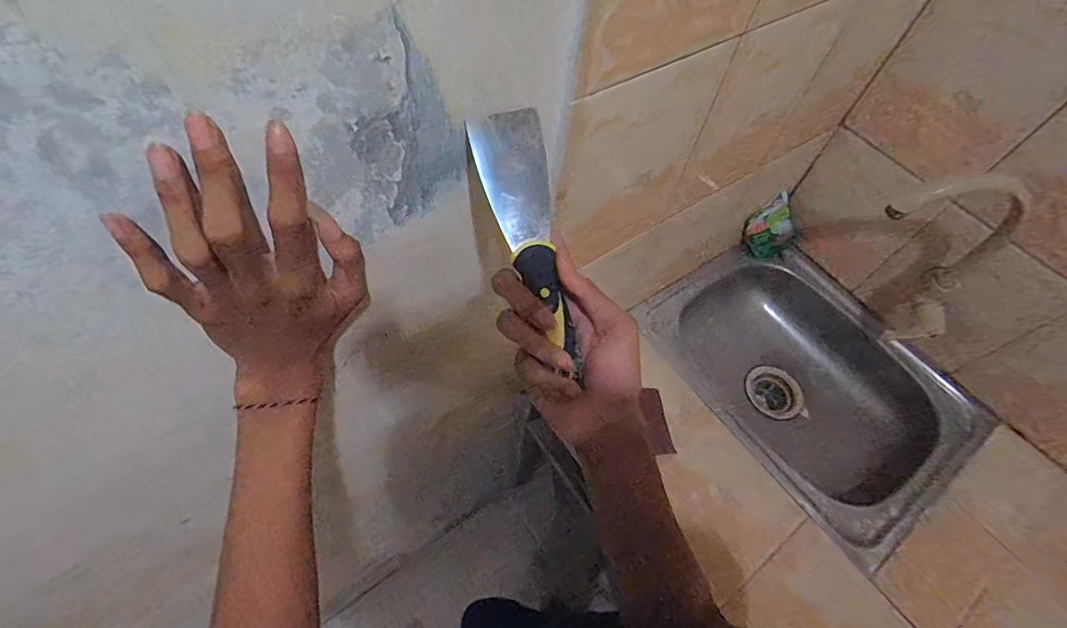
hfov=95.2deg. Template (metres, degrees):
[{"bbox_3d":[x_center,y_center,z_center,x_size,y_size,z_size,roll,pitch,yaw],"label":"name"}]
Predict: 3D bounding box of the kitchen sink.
[{"bbox_3d":[0.452,0.121,0.868,0.378,0.155,0.484,-30,66,-20],"label":"kitchen sink"}]

